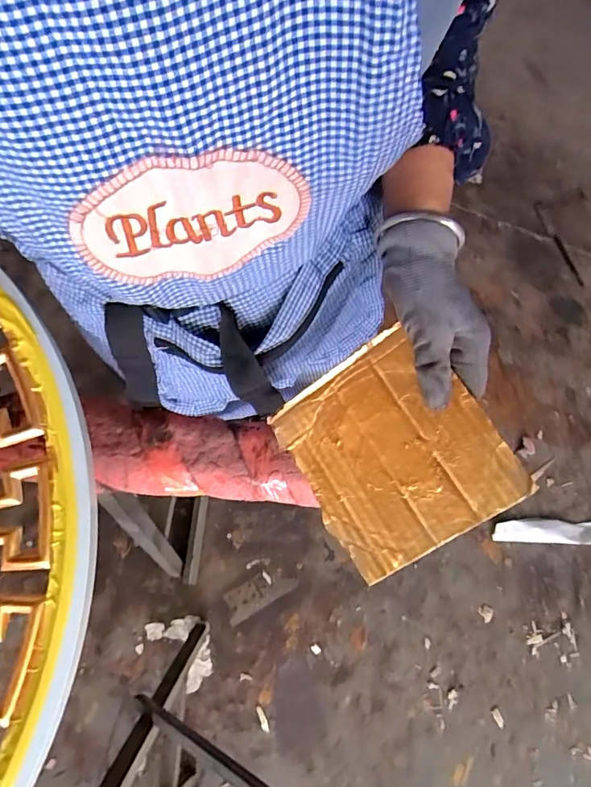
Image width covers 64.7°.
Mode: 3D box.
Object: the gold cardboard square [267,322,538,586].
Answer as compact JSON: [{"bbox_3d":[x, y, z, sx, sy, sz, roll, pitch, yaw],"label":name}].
[{"bbox_3d":[0.074,0.046,0.371,0.147,0.006,0.158,-37,75,16],"label":"gold cardboard square"}]

